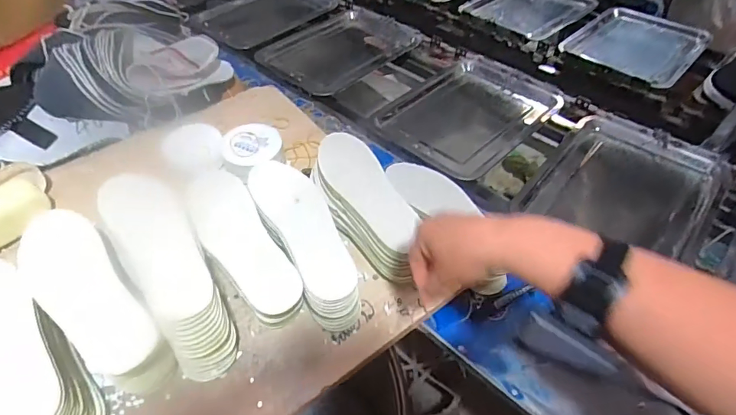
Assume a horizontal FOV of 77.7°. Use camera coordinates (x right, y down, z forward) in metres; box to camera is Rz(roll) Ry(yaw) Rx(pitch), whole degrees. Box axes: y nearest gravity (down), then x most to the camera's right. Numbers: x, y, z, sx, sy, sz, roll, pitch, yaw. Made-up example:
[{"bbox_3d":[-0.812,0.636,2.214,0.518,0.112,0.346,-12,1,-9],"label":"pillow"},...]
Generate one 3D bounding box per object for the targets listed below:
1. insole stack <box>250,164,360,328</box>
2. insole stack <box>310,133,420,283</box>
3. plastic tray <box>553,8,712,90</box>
[{"bbox_3d":[-0.090,0.045,0.652,0.093,0.086,0.260,-19,50,-17],"label":"insole stack"},{"bbox_3d":[-0.006,0.004,0.702,0.100,0.092,0.271,-20,50,-19],"label":"insole stack"},{"bbox_3d":[0.744,-0.457,1.248,0.282,0.027,0.444,34,55,27],"label":"plastic tray"}]

